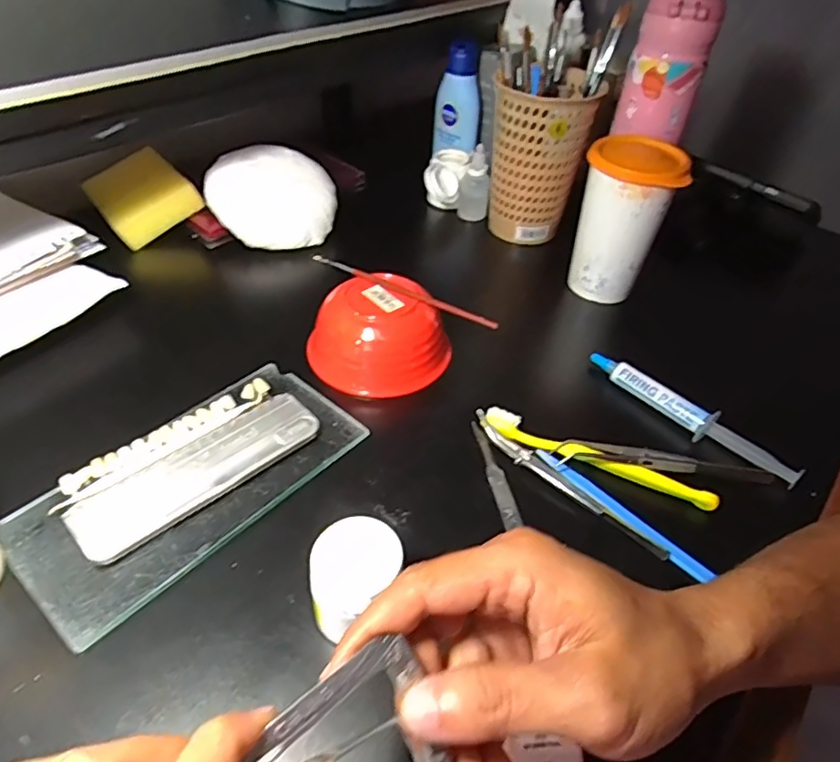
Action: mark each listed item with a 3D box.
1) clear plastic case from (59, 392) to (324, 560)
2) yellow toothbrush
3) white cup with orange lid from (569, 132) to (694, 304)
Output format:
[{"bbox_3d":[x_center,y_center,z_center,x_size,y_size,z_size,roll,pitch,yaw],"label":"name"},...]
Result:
[{"bbox_3d":[-0.134,0.053,0.362,0.149,0.008,0.046,-31,55,-32],"label":"clear plastic case"},{"bbox_3d":[0.115,0.051,0.387,0.153,0.013,0.017,23,46,17],"label":"yellow toothbrush"},{"bbox_3d":[0.174,-0.134,0.506,0.076,0.124,0.069,25,47,21],"label":"white cup with orange lid"}]

